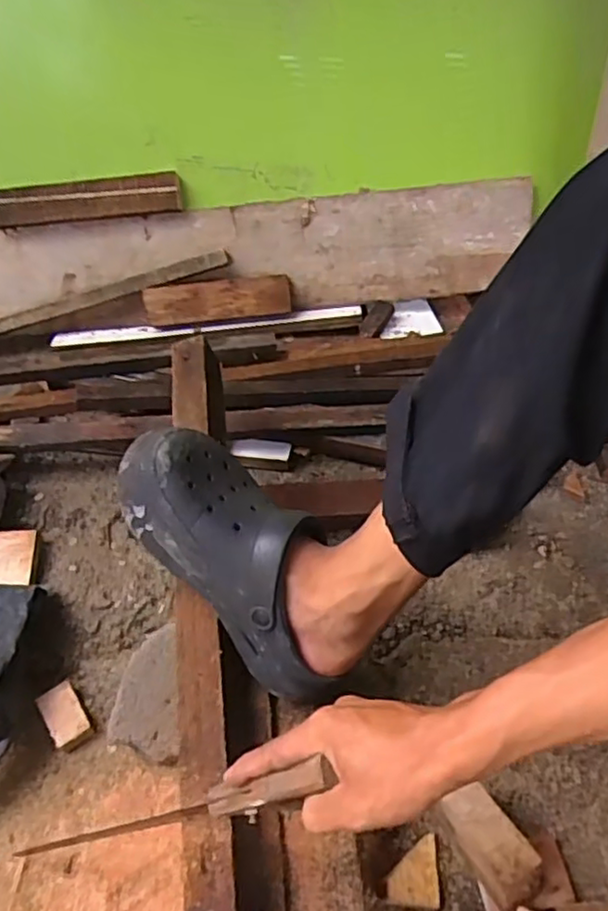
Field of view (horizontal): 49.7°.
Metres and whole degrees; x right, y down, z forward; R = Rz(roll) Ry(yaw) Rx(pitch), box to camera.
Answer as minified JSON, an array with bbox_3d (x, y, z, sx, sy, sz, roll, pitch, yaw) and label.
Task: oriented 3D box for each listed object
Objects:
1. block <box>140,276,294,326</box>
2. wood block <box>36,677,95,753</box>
[{"bbox_3d":[-0.135,-0.244,1.036,0.229,0.062,0.020,-7,5,-4],"label":"block"},{"bbox_3d":[-0.252,0.273,0.694,0.040,0.026,0.070,-31,55,-22],"label":"wood block"}]

